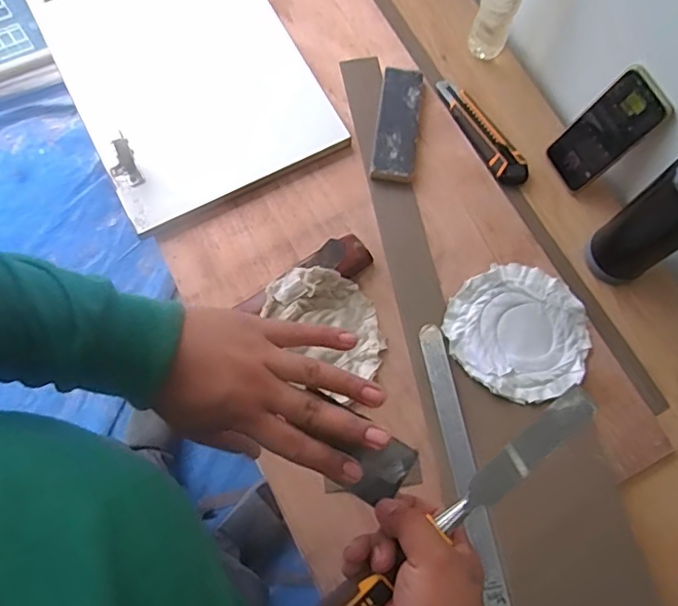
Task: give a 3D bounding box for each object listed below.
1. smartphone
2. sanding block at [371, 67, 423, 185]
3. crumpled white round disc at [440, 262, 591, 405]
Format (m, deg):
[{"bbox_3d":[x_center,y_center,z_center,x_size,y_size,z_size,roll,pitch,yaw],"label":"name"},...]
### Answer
[{"bbox_3d":[0.345,-0.221,0.743,0.014,0.169,0.077,-22,77,-30],"label":"smartphone"},{"bbox_3d":[0.083,-0.257,0.808,0.057,0.016,0.182,7,73,1],"label":"sanding block"},{"bbox_3d":[0.233,0.035,0.726,0.172,0.019,0.173,0,73,-1],"label":"crumpled white round disc"}]

